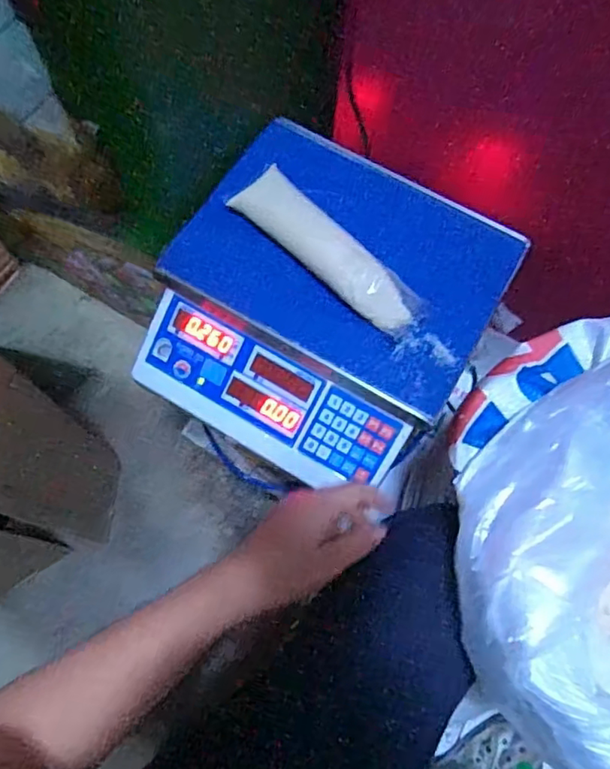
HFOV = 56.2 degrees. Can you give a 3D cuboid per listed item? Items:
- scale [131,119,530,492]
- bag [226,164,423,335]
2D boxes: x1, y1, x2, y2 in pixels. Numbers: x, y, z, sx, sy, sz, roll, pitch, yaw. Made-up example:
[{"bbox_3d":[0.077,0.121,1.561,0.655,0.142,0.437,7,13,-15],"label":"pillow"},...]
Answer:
[{"bbox_3d":[0.021,-0.080,0.568,0.291,0.108,0.301,29,71,9],"label":"scale"},{"bbox_3d":[0.021,-0.127,0.549,0.209,0.041,0.054,41,73,13],"label":"bag"}]

